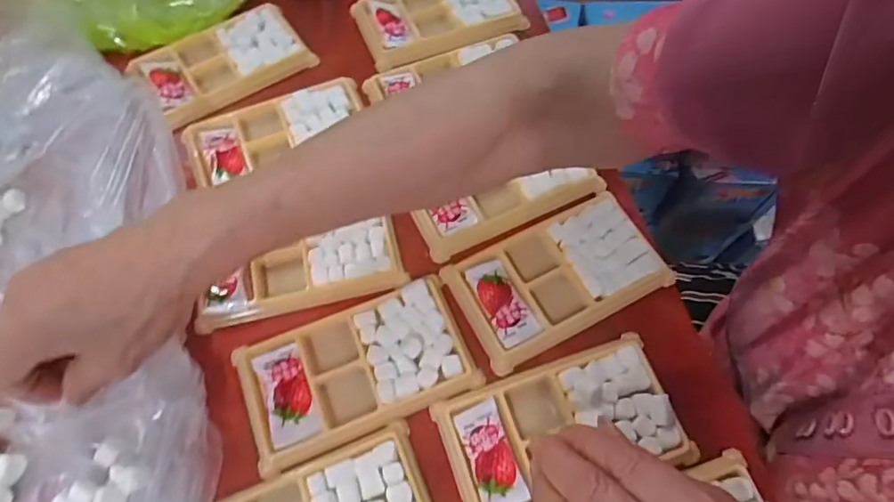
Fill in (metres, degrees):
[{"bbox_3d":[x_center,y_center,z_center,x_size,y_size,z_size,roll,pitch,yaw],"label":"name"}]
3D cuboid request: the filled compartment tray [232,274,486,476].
[{"bbox_3d":[-0.055,0.071,0.329,0.136,0.017,0.074,-20,66,-12],"label":"filled compartment tray"}]

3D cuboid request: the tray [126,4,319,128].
[{"bbox_3d":[-0.180,-0.155,0.440,0.128,0.014,0.073,-28,68,-16],"label":"tray"}]

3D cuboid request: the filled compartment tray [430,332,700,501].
[{"bbox_3d":[0.067,0.103,0.312,0.133,0.019,0.078,-17,65,-11],"label":"filled compartment tray"}]

